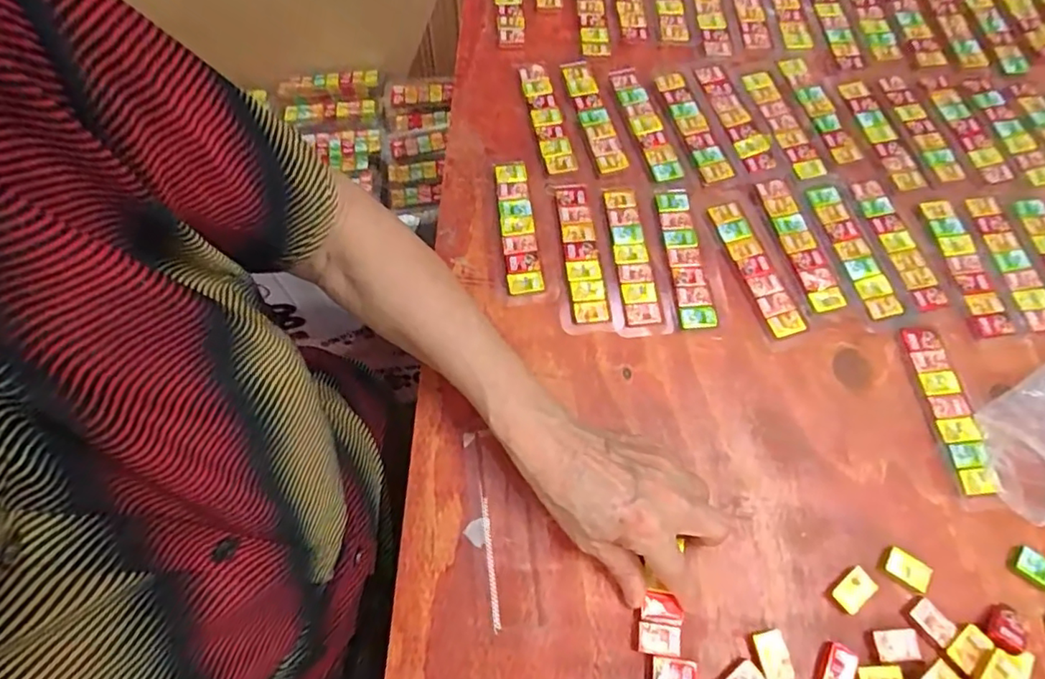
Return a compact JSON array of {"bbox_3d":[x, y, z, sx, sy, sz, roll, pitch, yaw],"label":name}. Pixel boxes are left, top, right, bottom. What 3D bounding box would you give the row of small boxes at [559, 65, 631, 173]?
[{"bbox_3d":[0.061,-0.194,0.497,0.023,0.005,0.118,-15,68,-6],"label":"row of small boxes"}]

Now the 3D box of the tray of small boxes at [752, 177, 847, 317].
[{"bbox_3d":[0.215,-0.076,0.451,0.030,0.005,0.123,-13,68,-6],"label":"tray of small boxes"}]

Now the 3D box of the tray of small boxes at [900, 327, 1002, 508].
[{"bbox_3d":[0.297,0.049,0.401,0.026,0.010,0.123,-5,67,-3],"label":"tray of small boxes"}]

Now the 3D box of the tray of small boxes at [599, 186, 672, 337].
[{"bbox_3d":[0.086,-0.063,0.444,0.040,0.005,0.127,-2,67,-1],"label":"tray of small boxes"}]

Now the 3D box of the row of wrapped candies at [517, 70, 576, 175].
[{"bbox_3d":[0.021,-0.190,0.497,0.025,0.007,0.116,-12,68,-5],"label":"row of wrapped candies"}]

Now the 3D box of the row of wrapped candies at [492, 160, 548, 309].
[{"bbox_3d":[-0.003,-0.086,0.453,0.030,0.006,0.127,-6,67,-3],"label":"row of wrapped candies"}]

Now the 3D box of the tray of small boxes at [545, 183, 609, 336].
[{"bbox_3d":[0.042,-0.067,0.445,0.033,0.006,0.131,-4,67,-2],"label":"tray of small boxes"}]

